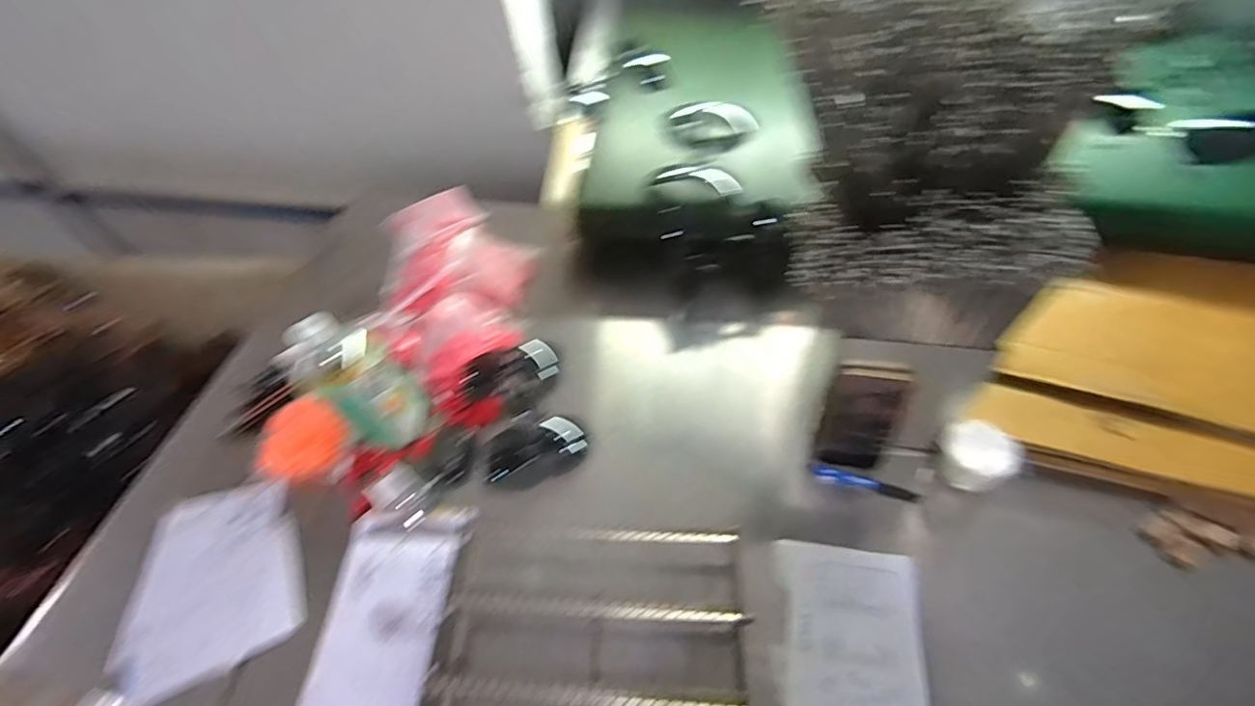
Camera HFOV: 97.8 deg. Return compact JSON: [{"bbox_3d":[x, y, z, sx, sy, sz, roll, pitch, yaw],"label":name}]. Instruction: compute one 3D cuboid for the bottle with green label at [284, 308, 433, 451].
[{"bbox_3d":[-0.323,0.035,0.667,0.077,0.203,0.098,34,64,26],"label":"bottle with green label"}]

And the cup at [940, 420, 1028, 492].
[{"bbox_3d":[0.396,0.124,0.630,0.071,0.055,0.076,-3,54,4],"label":"cup"}]

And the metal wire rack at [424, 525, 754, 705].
[{"bbox_3d":[-0.034,0.300,0.542,0.309,0.067,0.269,2,55,7],"label":"metal wire rack"}]

